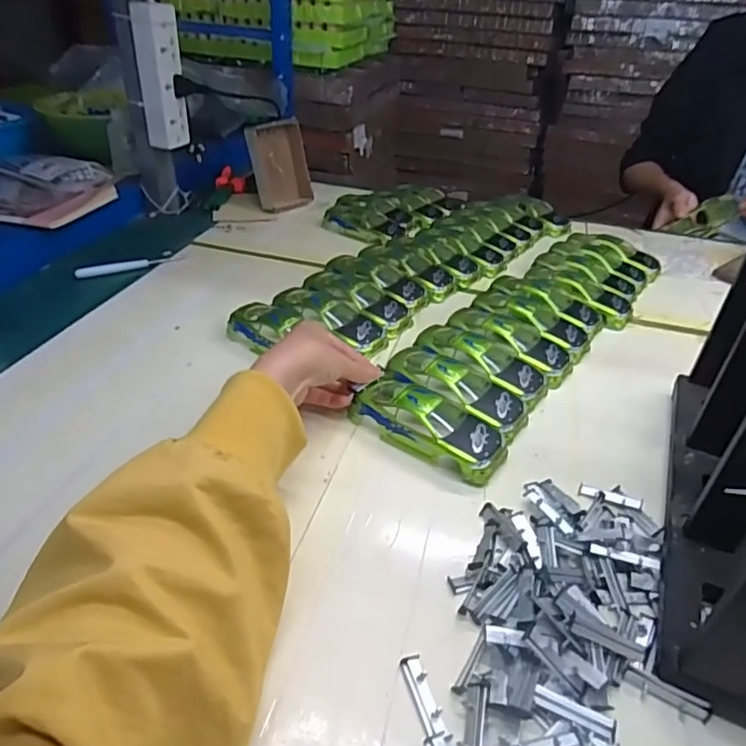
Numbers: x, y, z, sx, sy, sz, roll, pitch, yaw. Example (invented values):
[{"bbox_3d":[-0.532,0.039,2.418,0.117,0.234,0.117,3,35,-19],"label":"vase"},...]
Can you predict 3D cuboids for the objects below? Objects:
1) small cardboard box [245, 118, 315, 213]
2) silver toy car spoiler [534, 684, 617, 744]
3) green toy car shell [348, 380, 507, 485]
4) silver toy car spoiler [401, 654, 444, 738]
[{"bbox_3d":[-0.139,-0.314,0.844,0.030,0.123,0.092,10,31,44],"label":"small cardboard box"},{"bbox_3d":[0.102,0.173,0.282,0.040,0.010,0.009,16,38,18],"label":"silver toy car spoiler"},{"bbox_3d":[0.044,0.039,0.442,0.124,0.035,0.055,23,40,21],"label":"green toy car shell"},{"bbox_3d":[0.026,0.168,0.290,0.011,0.004,0.041,-9,37,-15],"label":"silver toy car spoiler"}]

